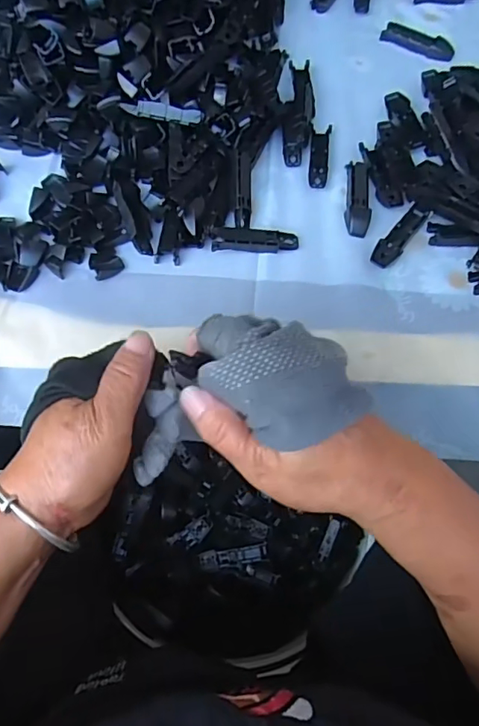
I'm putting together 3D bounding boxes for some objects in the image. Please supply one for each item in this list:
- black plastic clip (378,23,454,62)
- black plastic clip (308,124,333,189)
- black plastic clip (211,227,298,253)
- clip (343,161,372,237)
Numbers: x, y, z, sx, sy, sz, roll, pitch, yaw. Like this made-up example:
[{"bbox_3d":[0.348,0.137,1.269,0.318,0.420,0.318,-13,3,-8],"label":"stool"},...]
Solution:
[{"bbox_3d":[0.168,-0.305,0.496,0.069,0.008,0.019,32,68,9],"label":"black plastic clip"},{"bbox_3d":[0.067,-0.172,0.437,0.016,0.008,0.060,7,66,-2],"label":"black plastic clip"},{"bbox_3d":[0.012,-0.093,0.401,0.065,0.012,0.018,-1,66,-5],"label":"black plastic clip"},{"bbox_3d":[0.094,-0.132,0.416,0.019,0.008,0.069,4,66,-3],"label":"clip"}]

